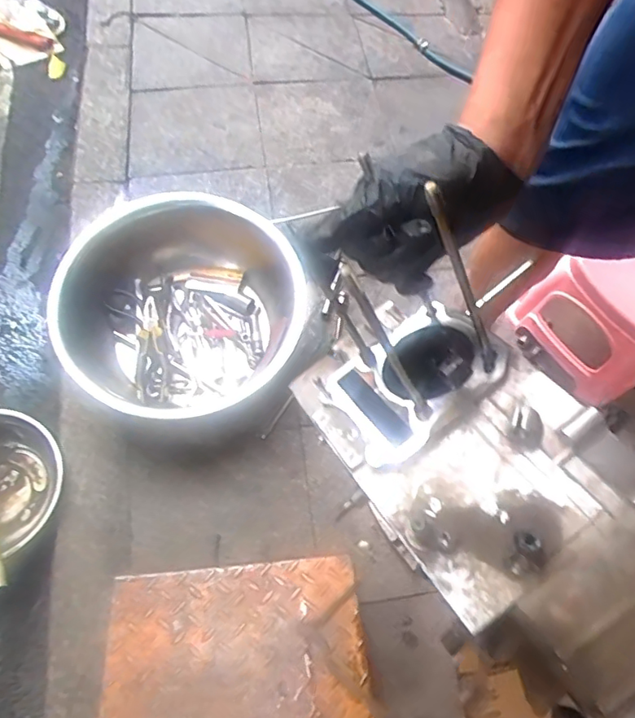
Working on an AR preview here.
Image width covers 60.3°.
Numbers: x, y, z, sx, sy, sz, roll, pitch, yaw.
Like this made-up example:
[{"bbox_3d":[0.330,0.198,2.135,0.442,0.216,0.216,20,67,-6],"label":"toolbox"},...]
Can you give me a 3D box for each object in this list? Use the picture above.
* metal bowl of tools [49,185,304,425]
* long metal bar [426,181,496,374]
[{"bbox_3d":[-0.227,-0.098,0.990,0.393,0.159,0.377,1,67,-2],"label":"metal bowl of tools"},{"bbox_3d":[0.091,-0.041,0.337,0.009,0.145,0.013,18,64,40],"label":"long metal bar"}]

